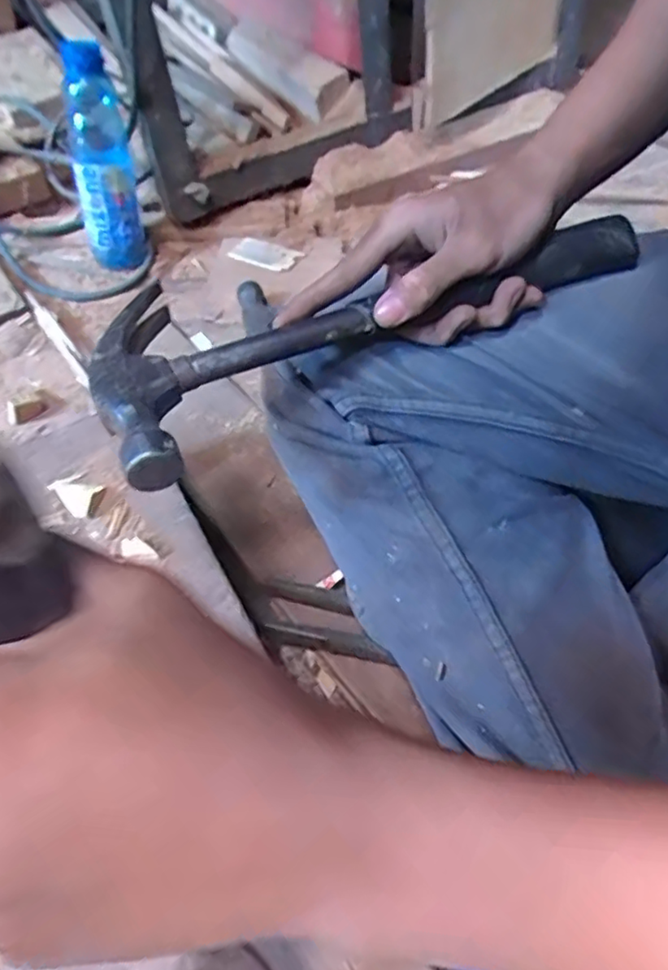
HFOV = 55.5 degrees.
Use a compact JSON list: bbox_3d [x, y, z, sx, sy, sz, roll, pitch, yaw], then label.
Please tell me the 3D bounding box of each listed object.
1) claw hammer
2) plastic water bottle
[{"bbox_3d":[0.022,-0.099,0.351,0.309,0.026,0.116,-21,54,-11],"label":"claw hammer"},{"bbox_3d":[-0.245,-0.336,0.671,0.063,0.208,0.064,-3,23,2],"label":"plastic water bottle"}]

